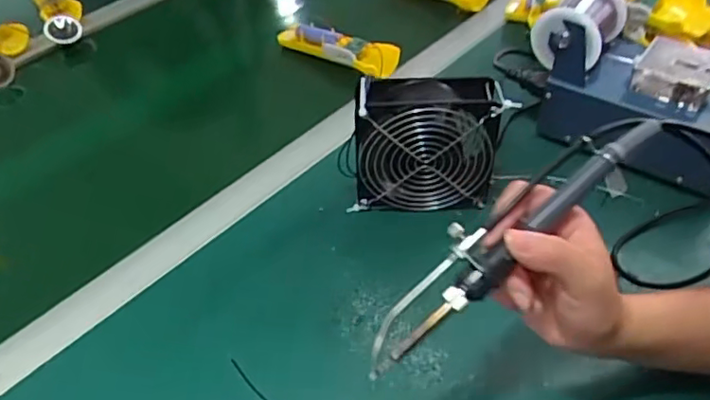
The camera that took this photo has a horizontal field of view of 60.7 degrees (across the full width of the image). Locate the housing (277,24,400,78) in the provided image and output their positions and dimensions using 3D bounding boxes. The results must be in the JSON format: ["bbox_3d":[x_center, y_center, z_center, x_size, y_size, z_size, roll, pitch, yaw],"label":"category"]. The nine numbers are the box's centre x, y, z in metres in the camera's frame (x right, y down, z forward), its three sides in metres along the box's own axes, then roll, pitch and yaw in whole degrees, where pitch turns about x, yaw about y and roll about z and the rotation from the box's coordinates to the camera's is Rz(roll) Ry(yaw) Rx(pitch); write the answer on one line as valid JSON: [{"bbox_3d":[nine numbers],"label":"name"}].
[{"bbox_3d":[-0.027,-0.191,0.759,0.168,0.037,0.035,22,51,24],"label":"housing"}]

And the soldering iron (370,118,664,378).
[{"bbox_3d":[0.085,0.019,0.342,0.209,0.023,0.029,-40,52,-3],"label":"soldering iron"}]

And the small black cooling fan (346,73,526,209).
[{"bbox_3d":[0.063,-0.048,0.545,0.127,0.118,0.046,-2,45,3],"label":"small black cooling fan"}]

